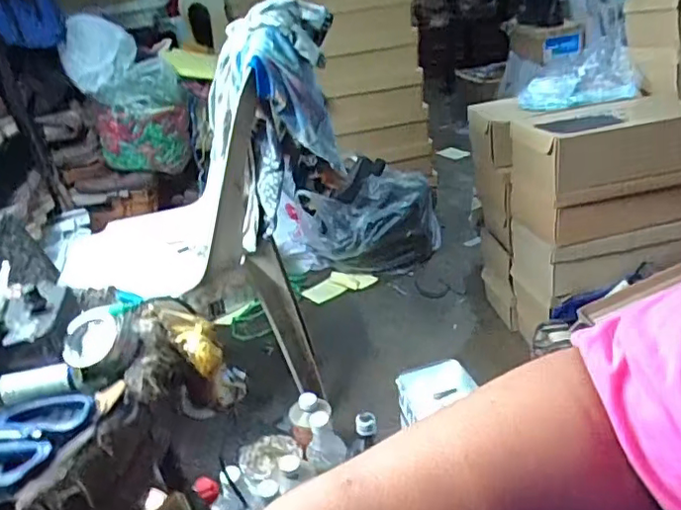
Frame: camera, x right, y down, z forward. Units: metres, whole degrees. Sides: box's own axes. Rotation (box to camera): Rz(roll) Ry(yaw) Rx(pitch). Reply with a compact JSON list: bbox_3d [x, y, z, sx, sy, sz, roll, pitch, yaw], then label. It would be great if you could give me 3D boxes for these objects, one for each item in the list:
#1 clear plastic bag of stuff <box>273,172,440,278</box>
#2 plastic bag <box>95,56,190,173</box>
[{"bbox_3d":[0.050,-0.094,1.741,0.460,0.236,0.251,-4,28,7],"label":"clear plastic bag of stuff"},{"bbox_3d":[-0.572,-0.387,1.703,0.256,0.305,0.094,-13,28,-11],"label":"plastic bag"}]

